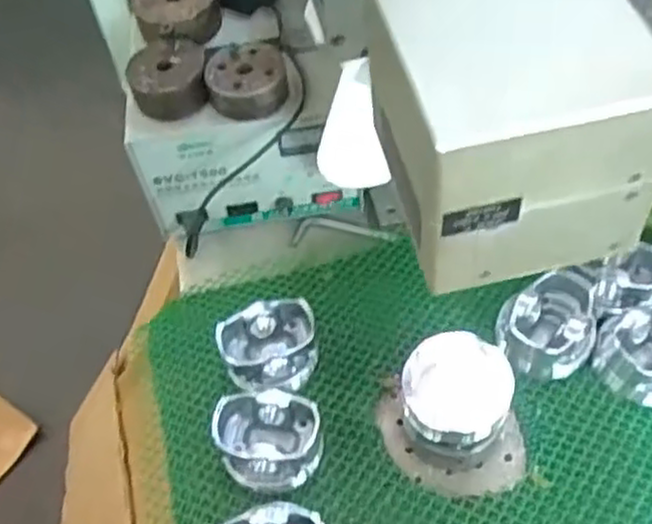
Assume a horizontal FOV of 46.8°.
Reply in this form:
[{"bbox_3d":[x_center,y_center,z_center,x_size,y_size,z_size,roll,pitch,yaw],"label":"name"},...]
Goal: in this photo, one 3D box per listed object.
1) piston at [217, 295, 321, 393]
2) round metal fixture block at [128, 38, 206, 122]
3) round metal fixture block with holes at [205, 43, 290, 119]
[{"bbox_3d":[-0.048,0.076,0.658,0.081,0.053,0.067,-14,53,-6],"label":"piston"},{"bbox_3d":[-0.144,-0.167,0.690,0.069,0.038,0.063,-10,53,-3],"label":"round metal fixture block"},{"bbox_3d":[-0.070,-0.166,0.682,0.071,0.029,0.070,-2,53,3],"label":"round metal fixture block with holes"}]

